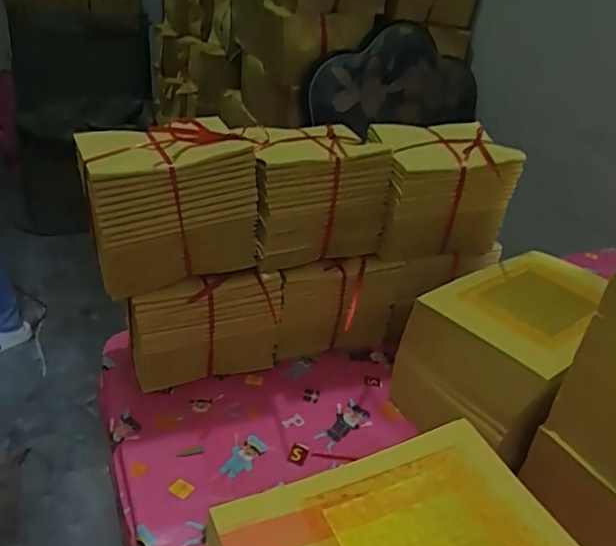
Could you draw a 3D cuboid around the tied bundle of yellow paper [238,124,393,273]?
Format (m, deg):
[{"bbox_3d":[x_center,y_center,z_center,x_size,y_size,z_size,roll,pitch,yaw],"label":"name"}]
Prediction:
[{"bbox_3d":[0.007,-0.092,0.674,0.168,0.130,0.091,-9,35,-24],"label":"tied bundle of yellow paper"}]

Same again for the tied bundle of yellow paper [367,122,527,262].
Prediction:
[{"bbox_3d":[0.161,-0.108,0.727,0.175,0.140,0.111,-1,32,-13],"label":"tied bundle of yellow paper"}]

